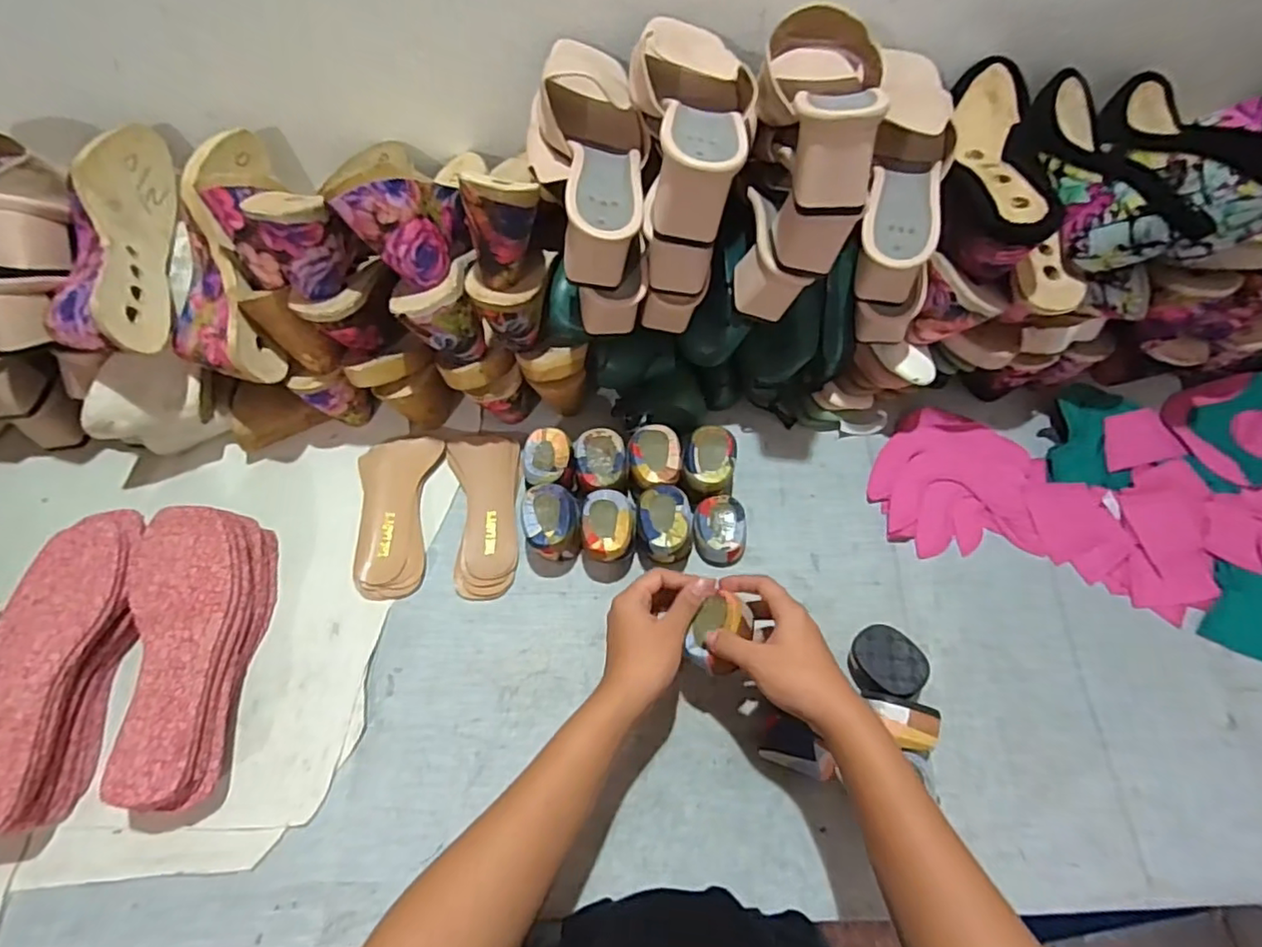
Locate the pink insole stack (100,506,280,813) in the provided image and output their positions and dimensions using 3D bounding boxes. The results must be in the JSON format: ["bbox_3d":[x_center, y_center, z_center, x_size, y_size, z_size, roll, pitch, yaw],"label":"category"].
[{"bbox_3d":[-0.381,0.153,0.537,0.091,0.067,0.241,-5,61,-2],"label":"pink insole stack"}]

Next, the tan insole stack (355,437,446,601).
[{"bbox_3d":[-0.235,0.041,0.617,0.072,0.030,0.163,0,61,0],"label":"tan insole stack"}]

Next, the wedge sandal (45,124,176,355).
[{"bbox_3d":[-0.463,-0.205,0.550,0.078,0.079,0.230,-10,63,-4],"label":"wedge sandal"}]

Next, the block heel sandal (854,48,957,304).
[{"bbox_3d":[0.233,-0.265,0.526,0.070,0.072,0.232,11,76,6],"label":"block heel sandal"}]

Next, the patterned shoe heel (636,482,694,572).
[{"bbox_3d":[0.032,0.054,0.585,0.054,0.074,0.058,0,61,0],"label":"patterned shoe heel"}]

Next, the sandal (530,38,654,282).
[{"bbox_3d":[-0.034,-0.260,0.506,0.093,0.070,0.214,-5,63,-2],"label":"sandal"}]

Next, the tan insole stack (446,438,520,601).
[{"bbox_3d":[-0.144,0.041,0.625,0.070,0.017,0.169,-9,62,-5],"label":"tan insole stack"}]

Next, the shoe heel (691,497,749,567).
[{"bbox_3d":[0.090,0.055,0.607,0.057,0.039,0.064,11,62,6],"label":"shoe heel"}]

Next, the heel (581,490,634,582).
[{"bbox_3d":[-0.020,0.059,0.585,0.052,0.071,0.063,13,62,7],"label":"heel"}]

